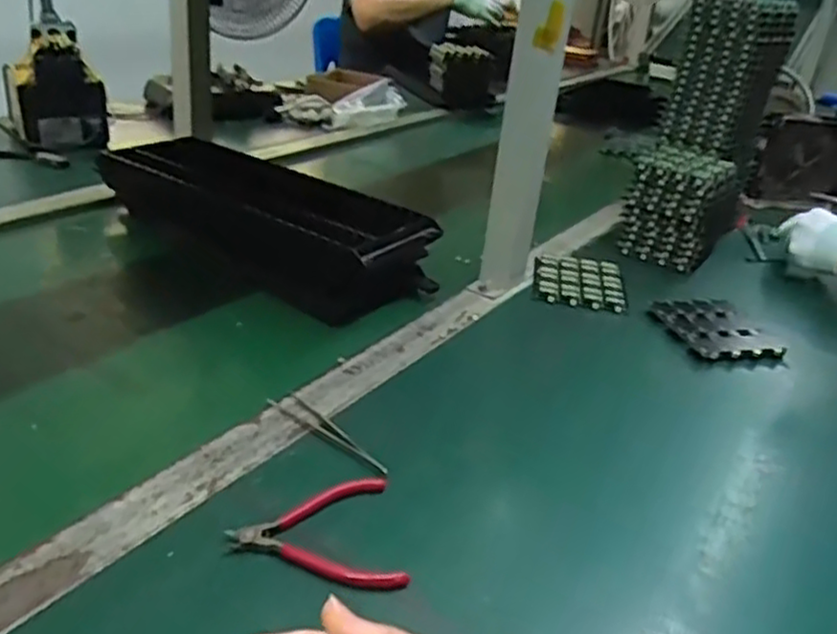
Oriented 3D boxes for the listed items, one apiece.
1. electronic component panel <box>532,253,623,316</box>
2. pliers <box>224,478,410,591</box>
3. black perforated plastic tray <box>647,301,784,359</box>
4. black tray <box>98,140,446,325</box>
[{"bbox_3d":[0.190,-0.044,0.876,0.104,0.016,0.124,9,28,6],"label":"electronic component panel"},{"bbox_3d":[-0.066,0.143,0.480,0.106,0.006,0.092,-3,29,-16],"label":"pliers"},{"bbox_3d":[0.320,0.013,0.797,0.104,0.016,0.125,-4,30,-17],"label":"black perforated plastic tray"},{"bbox_3d":[-0.189,-0.117,0.859,0.411,0.090,0.131,23,33,29],"label":"black tray"}]

